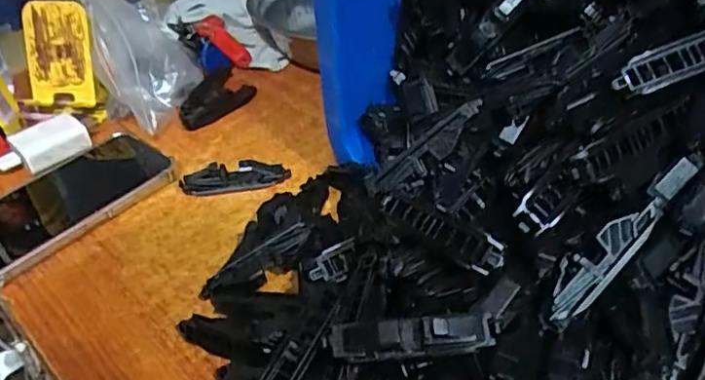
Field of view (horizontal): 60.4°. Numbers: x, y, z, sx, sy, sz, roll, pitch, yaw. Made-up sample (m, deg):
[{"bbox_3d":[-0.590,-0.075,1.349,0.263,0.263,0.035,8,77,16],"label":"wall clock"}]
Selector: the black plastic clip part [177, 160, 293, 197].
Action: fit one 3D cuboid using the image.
[{"bbox_3d":[-0.089,-0.009,0.459,0.079,0.019,0.018,-6,39,0],"label":"black plastic clip part"}]

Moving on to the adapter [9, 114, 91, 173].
[{"bbox_3d":[-0.249,-0.039,0.501,0.054,0.021,0.041,-31,45,-27],"label":"adapter"}]

